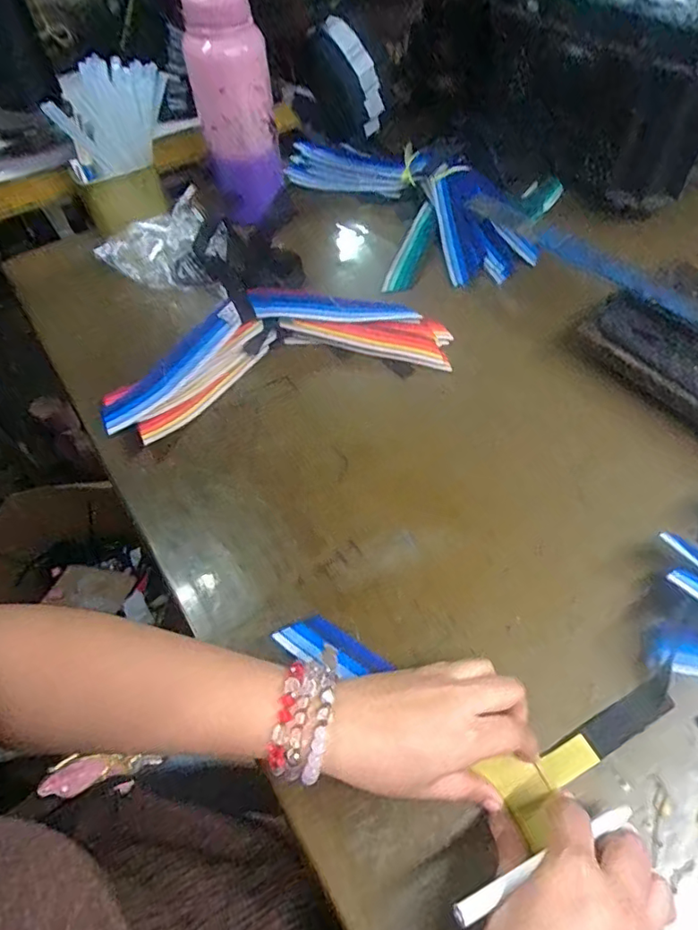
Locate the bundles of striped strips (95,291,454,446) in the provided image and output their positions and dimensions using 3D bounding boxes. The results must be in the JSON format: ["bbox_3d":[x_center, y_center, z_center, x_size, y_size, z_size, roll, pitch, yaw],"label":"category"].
[{"bbox_3d":[-0.073,-0.121,0.555,0.349,0.034,0.147,-17,56,-7],"label":"bundles of striped strips"}]

